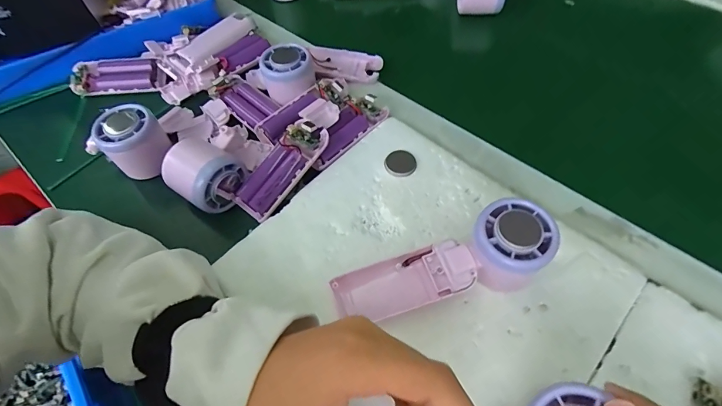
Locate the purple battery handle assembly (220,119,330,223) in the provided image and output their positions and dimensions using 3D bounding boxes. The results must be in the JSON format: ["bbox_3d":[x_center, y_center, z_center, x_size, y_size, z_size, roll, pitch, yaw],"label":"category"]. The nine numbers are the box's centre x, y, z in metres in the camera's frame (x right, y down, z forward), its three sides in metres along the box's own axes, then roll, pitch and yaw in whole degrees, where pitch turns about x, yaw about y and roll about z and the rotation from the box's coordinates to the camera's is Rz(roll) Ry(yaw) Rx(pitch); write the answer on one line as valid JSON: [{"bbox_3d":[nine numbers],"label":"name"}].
[{"bbox_3d":[-0.077,-0.034,0.356,0.047,0.019,0.104,38,81,22],"label":"purple battery handle assembly"}]

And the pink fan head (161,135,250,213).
[{"bbox_3d":[-0.146,-0.028,0.346,0.059,0.042,0.053,24,63,16],"label":"pink fan head"}]

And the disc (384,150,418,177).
[{"bbox_3d":[0.038,-0.038,0.366,0.029,0.004,0.028,-1,59,2],"label":"disc"}]

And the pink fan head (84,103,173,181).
[{"bbox_3d":[-0.226,-0.058,0.370,0.064,0.050,0.069,-39,65,-19],"label":"pink fan head"}]

